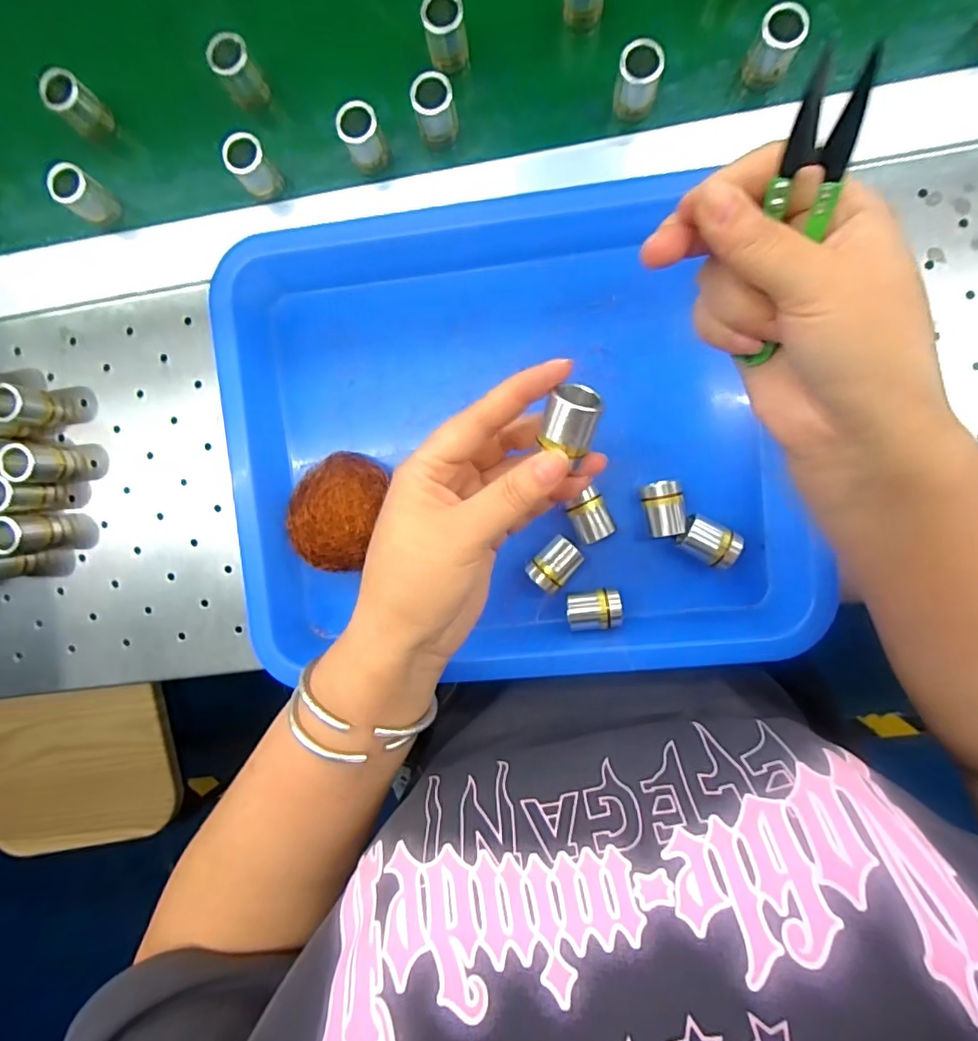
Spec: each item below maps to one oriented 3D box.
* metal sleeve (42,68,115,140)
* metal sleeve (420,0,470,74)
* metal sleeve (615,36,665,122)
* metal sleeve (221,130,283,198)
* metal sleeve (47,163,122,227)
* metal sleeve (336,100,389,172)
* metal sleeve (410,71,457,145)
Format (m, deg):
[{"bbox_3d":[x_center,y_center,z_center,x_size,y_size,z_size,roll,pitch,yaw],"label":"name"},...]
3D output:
[{"bbox_3d":[-0.249,-0.252,0.325,0.024,0.035,0.023,0,93,5],"label":"metal sleeve"},{"bbox_3d":[-0.024,-0.278,0.306,0.022,0.037,0.020,-7,92,5],"label":"metal sleeve"},{"bbox_3d":[0.082,-0.241,0.294,0.022,0.033,0.020,0,93,5],"label":"metal sleeve"},{"bbox_3d":[-0.138,-0.209,0.316,0.022,0.035,0.022,0,93,5],"label":"metal sleeve"},{"bbox_3d":[-0.245,-0.197,0.325,0.018,0.032,0.022,35,95,2],"label":"metal sleeve"},{"bbox_3d":[-0.071,-0.219,0.310,0.022,0.037,0.022,0,93,5],"label":"metal sleeve"},{"bbox_3d":[-0.030,-0.233,0.307,0.022,0.037,0.021,-17,91,6],"label":"metal sleeve"}]

